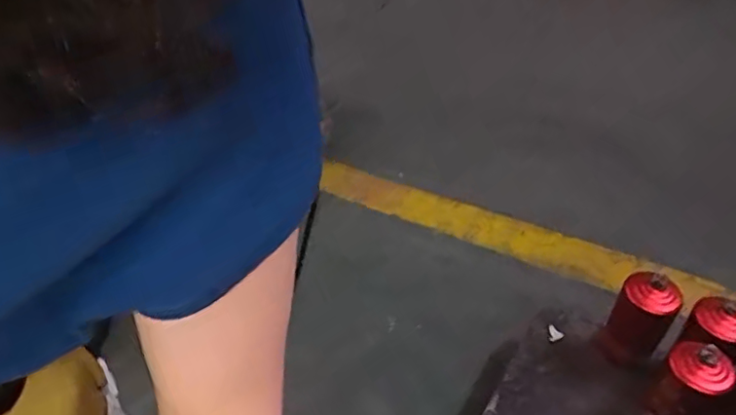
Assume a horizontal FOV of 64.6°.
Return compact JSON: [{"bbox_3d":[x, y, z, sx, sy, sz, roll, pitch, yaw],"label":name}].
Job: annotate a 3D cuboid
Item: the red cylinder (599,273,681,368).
[{"bbox_3d":[0.431,0.181,0.927,0.085,0.202,0.069,22,45,22],"label":"red cylinder"}]

